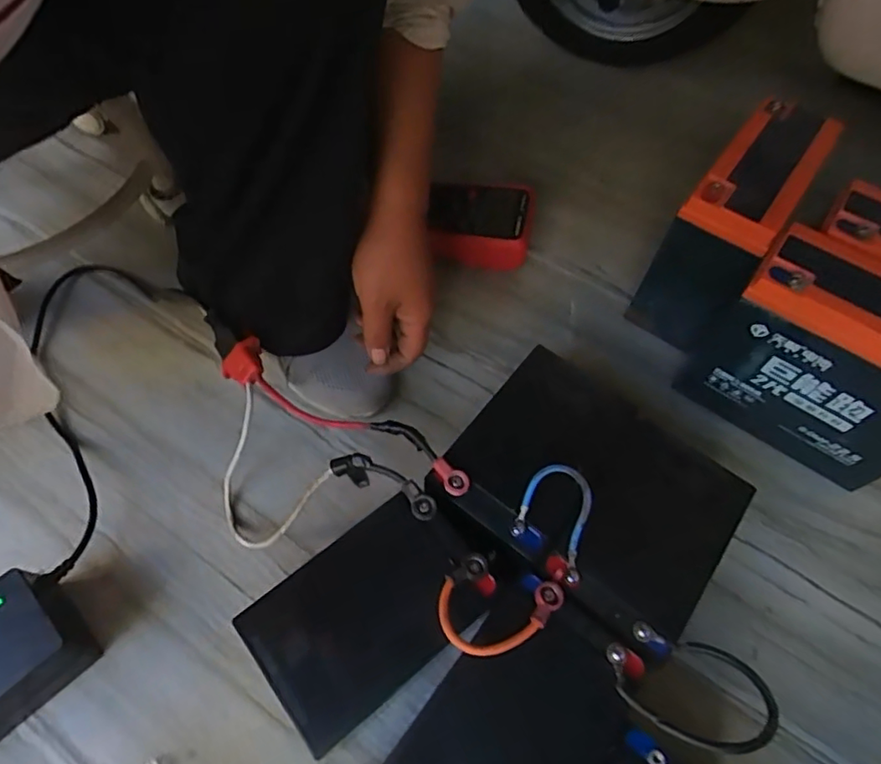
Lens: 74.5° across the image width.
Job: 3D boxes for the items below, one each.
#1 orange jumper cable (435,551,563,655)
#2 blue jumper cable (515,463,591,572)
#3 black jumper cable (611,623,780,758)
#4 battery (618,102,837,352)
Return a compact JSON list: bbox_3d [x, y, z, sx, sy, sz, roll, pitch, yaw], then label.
[{"bbox_3d":[0.036,0.145,0.366,0.073,0.019,0.059,19,61,8],"label":"orange jumper cable"},{"bbox_3d":[0.080,0.088,0.390,0.056,0.036,0.047,36,65,17],"label":"blue jumper cable"},{"bbox_3d":[0.149,0.178,0.341,0.087,0.015,0.067,23,44,38],"label":"black jumper cable"},{"bbox_3d":[0.271,-0.140,0.565,0.077,0.178,0.216,32,64,15],"label":"battery"}]

